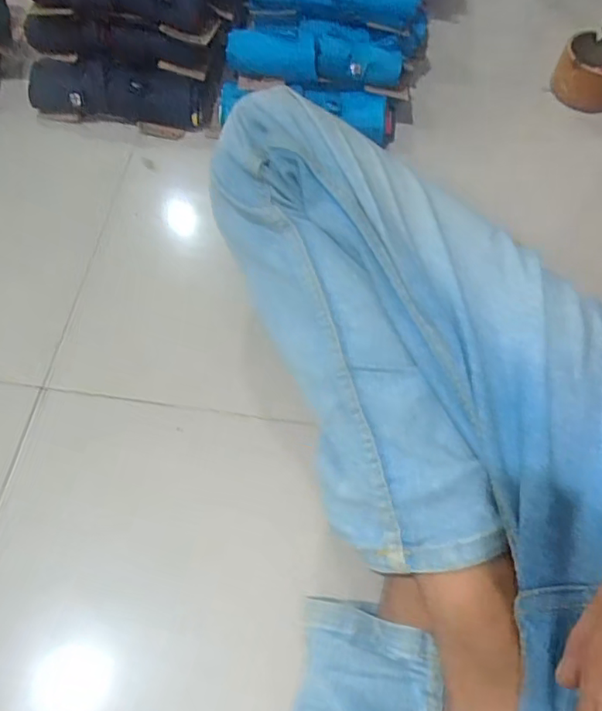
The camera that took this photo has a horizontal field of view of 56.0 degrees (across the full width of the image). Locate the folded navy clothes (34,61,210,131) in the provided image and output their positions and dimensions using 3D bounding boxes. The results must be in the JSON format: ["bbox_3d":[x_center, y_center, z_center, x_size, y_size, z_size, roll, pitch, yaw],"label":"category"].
[{"bbox_3d":[-0.202,-0.293,0.631,0.194,0.027,0.057,7,61,1],"label":"folded navy clothes"}]

